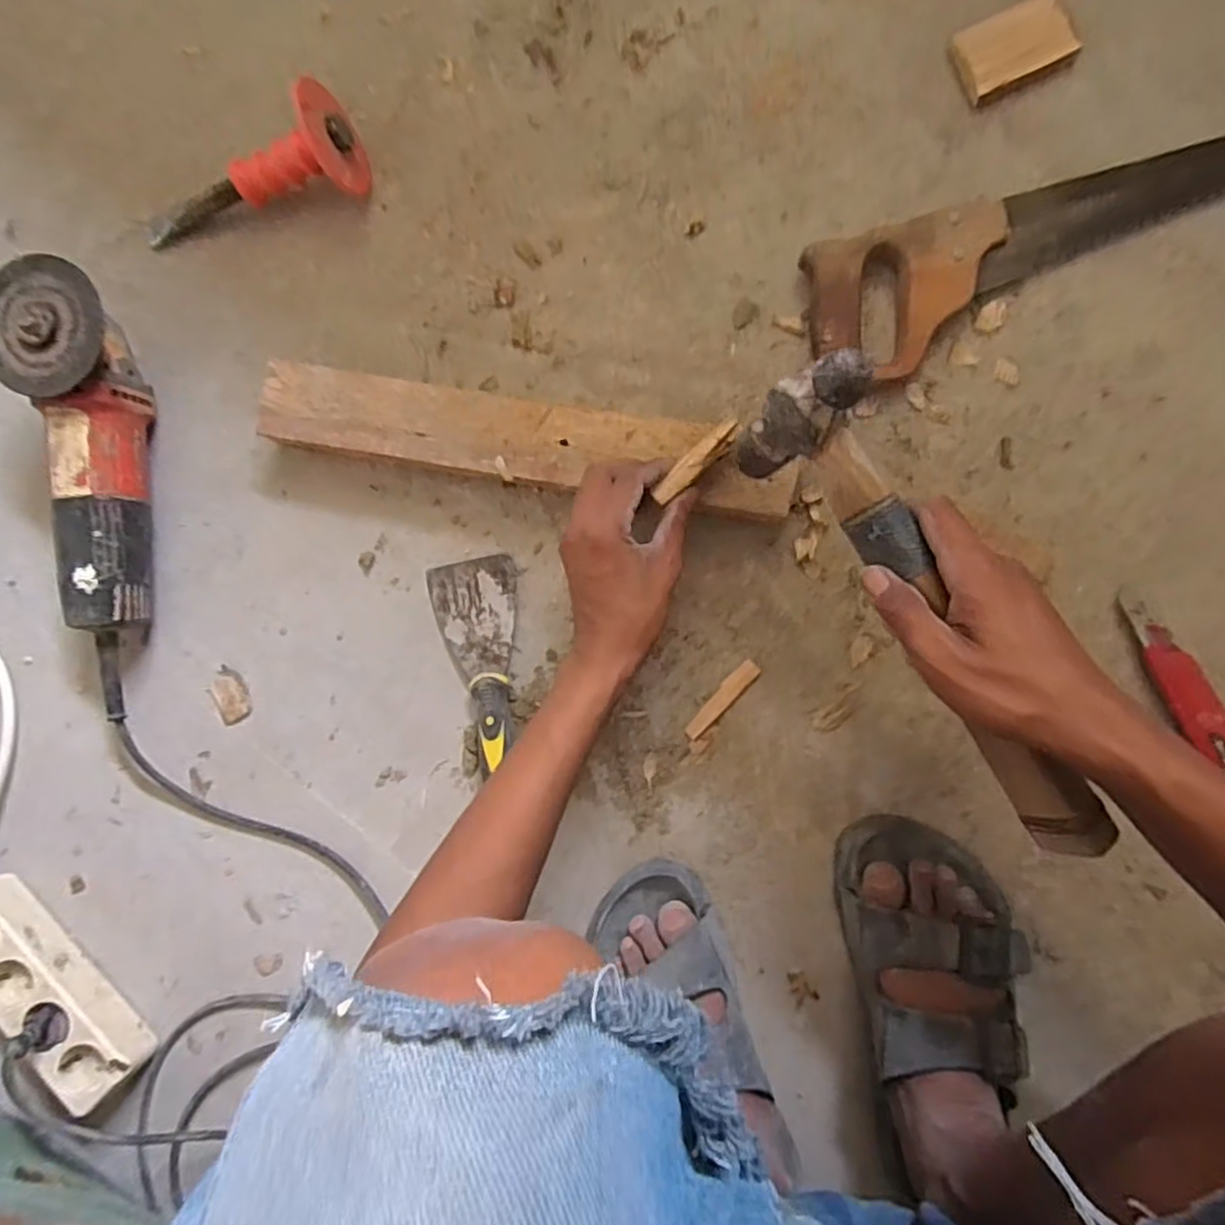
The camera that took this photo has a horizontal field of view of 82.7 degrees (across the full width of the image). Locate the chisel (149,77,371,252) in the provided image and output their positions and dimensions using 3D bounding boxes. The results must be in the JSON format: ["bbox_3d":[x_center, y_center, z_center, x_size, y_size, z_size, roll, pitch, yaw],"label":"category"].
[{"bbox_3d":[-0.291,-0.344,0.560,0.201,0.074,0.065,-10,88,21],"label":"chisel"}]

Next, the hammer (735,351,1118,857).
[{"bbox_3d":[0.170,0.005,0.380,0.059,0.090,0.297,-33,92,5],"label":"hammer"}]

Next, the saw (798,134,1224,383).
[{"bbox_3d":[0.344,-0.279,0.486,0.422,0.032,0.099,-21,87,6],"label":"saw"}]

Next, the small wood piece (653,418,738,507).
[{"bbox_3d":[0.056,-0.100,0.461,0.071,0.008,0.017,-43,85,7],"label":"small wood piece"}]

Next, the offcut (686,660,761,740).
[{"bbox_3d":[0.082,0.066,0.528,0.015,0.004,0.073,44,94,5],"label":"offcut"}]

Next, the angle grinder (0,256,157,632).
[{"bbox_3d":[-0.408,-0.120,0.541,0.088,0.089,0.266,-2,89,7],"label":"angle grinder"}]

